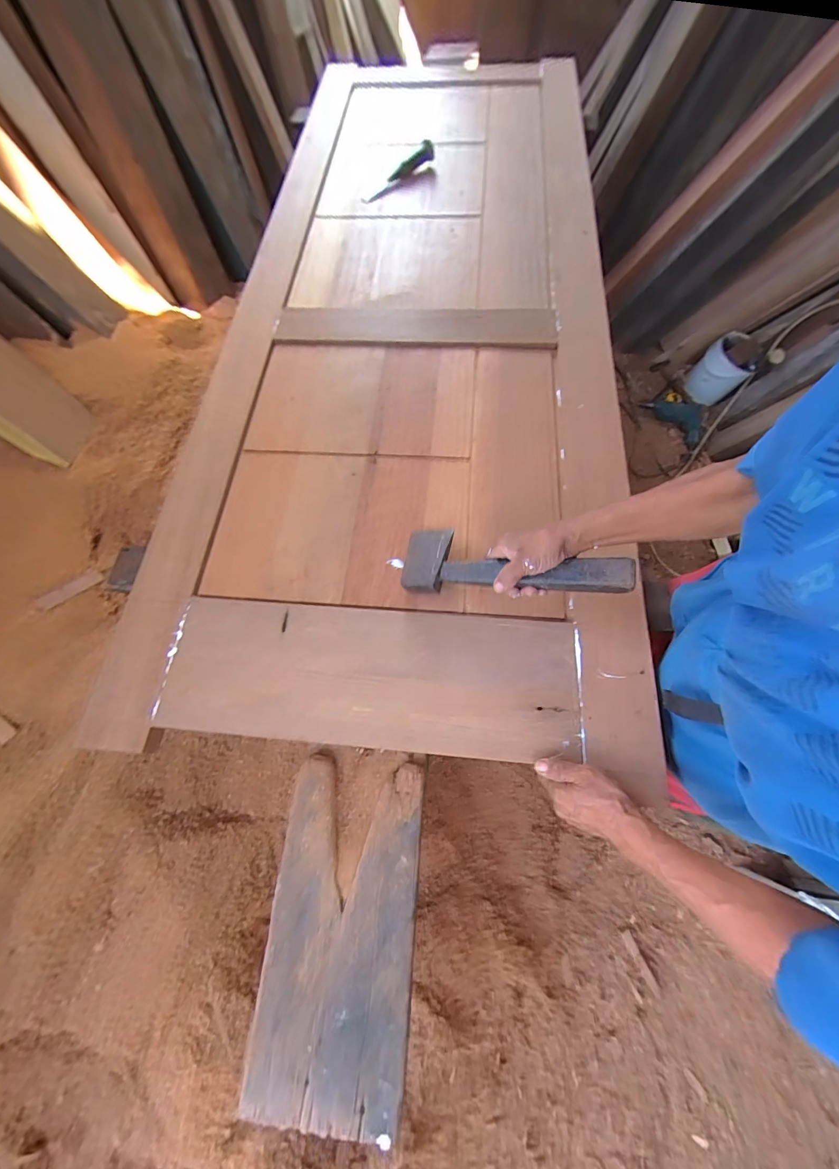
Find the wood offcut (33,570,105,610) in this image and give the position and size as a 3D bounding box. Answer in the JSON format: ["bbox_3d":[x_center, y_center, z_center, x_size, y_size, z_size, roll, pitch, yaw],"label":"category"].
[{"bbox_3d":[-0.667,0.010,0.770,0.115,0.004,0.028,-36,93,-23],"label":"wood offcut"}]

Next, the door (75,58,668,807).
[{"bbox_3d":[0.010,-0.669,0.916,0.793,0.062,1.903,4,69,4],"label":"door"}]

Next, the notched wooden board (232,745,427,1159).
[{"bbox_3d":[-0.101,0.436,0.524,0.183,0.029,0.375,4,69,2],"label":"notched wooden board"}]

